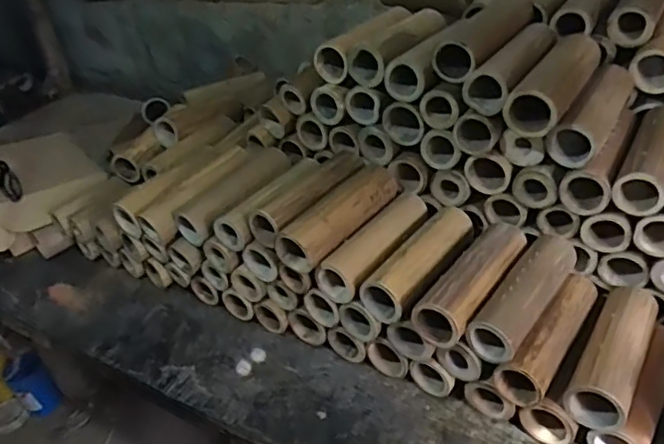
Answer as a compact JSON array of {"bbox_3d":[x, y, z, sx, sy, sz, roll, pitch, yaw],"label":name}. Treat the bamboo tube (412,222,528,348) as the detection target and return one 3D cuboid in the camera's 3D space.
[{"bbox_3d":[0.163,0.063,0.652,0.057,0.054,0.182,21,43,36],"label":"bamboo tube"}]

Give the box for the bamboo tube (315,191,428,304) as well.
[{"bbox_3d":[0.062,0.028,0.716,0.056,0.050,0.181,21,44,36],"label":"bamboo tube"}]

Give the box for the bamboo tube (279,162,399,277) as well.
[{"bbox_3d":[0.011,-0.009,0.720,0.058,0.054,0.183,19,42,34],"label":"bamboo tube"}]

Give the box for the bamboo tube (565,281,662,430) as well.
[{"bbox_3d":[0.299,0.133,0.615,0.060,0.048,0.181,16,40,31],"label":"bamboo tube"}]

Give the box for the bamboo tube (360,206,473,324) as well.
[{"bbox_3d":[0.110,0.045,0.689,0.060,0.053,0.181,21,43,36],"label":"bamboo tube"}]

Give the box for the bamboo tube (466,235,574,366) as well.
[{"bbox_3d":[0.215,0.076,0.636,0.048,0.047,0.178,20,43,35],"label":"bamboo tube"}]

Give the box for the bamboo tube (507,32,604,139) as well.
[{"bbox_3d":[0.259,-0.162,0.664,0.054,0.060,0.194,16,41,32],"label":"bamboo tube"}]

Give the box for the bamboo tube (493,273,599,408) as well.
[{"bbox_3d":[0.241,0.122,0.640,0.054,0.062,0.179,17,41,32],"label":"bamboo tube"}]

